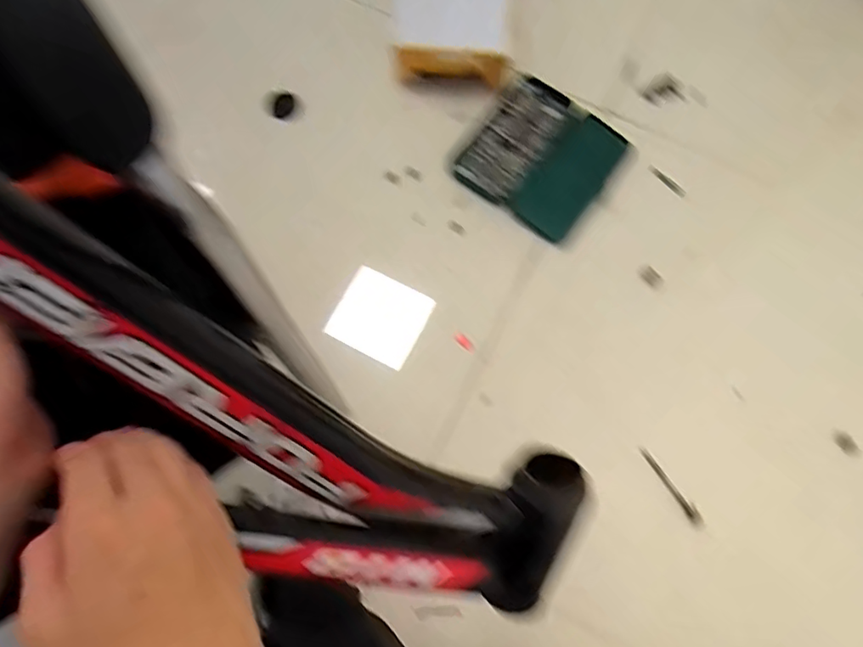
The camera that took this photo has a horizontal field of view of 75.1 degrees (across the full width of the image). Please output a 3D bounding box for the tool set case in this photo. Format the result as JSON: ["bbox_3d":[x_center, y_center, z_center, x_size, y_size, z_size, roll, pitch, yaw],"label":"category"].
[{"bbox_3d":[0.194,-0.287,0.964,0.220,0.031,0.242,35,77,7],"label":"tool set case"}]

